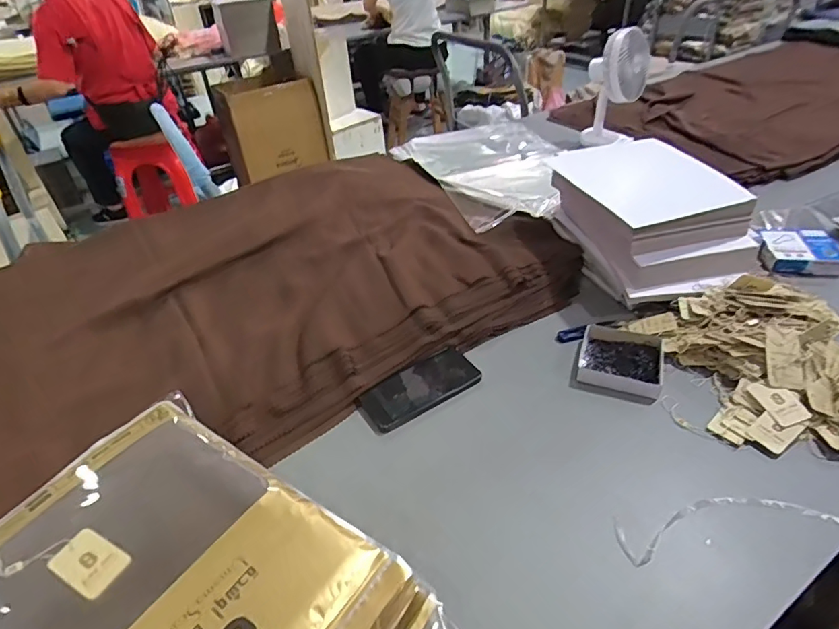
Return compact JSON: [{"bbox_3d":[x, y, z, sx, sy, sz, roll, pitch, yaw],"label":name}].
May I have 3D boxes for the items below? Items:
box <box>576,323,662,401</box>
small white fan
[{"bbox_3d":[0.289,0.063,0.724,0.106,0.025,0.126,12,42,20],"label":"box"},{"bbox_3d":[0.479,-0.560,1.235,0.134,0.236,0.130,9,41,17],"label":"small white fan"}]

